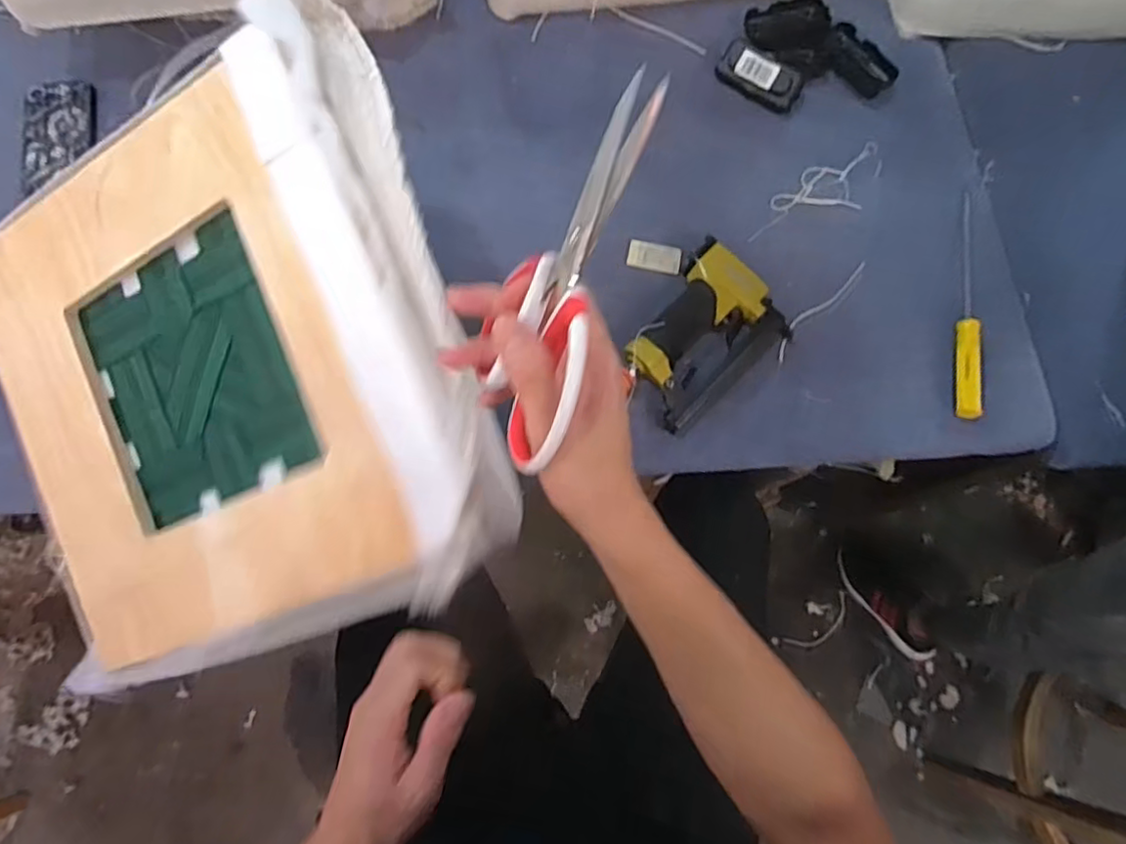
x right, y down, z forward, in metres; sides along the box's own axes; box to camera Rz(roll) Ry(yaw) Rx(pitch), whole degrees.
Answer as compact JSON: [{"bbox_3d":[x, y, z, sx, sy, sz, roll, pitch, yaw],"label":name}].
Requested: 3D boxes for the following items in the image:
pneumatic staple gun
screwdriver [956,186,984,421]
[{"bbox_3d":[0.147,-0.091,0.708,0.138,0.049,0.197,42,77,11],"label":"pneumatic staple gun"},{"bbox_3d":[0.474,-0.147,0.733,0.027,0.026,0.303,14,73,3],"label":"screwdriver"}]

